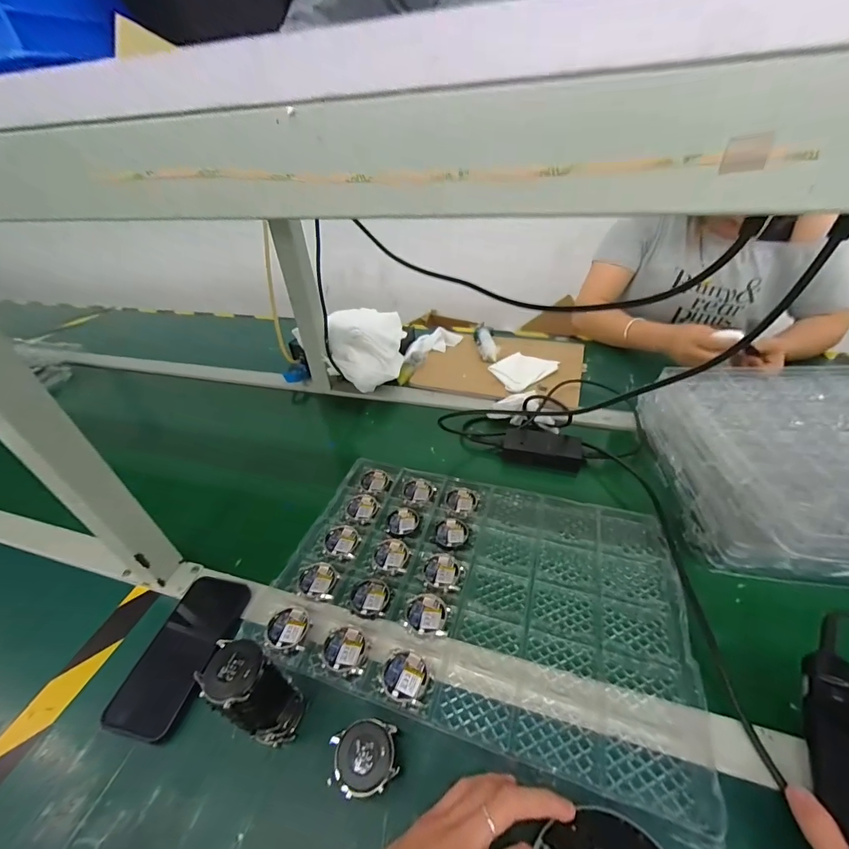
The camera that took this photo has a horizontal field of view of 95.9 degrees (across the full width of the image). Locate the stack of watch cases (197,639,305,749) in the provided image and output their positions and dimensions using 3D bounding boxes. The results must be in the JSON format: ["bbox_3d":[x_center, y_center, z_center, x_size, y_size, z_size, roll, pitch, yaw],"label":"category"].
[{"bbox_3d":[-0.146,0.232,0.331,0.061,0.093,0.048,19,44,27],"label":"stack of watch cases"}]

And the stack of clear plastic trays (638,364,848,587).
[{"bbox_3d":[0.563,0.044,0.485,0.456,0.092,0.308,-1,38,6],"label":"stack of clear plastic trays"}]

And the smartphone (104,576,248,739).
[{"bbox_3d":[-0.253,0.237,0.405,0.081,0.012,0.149,4,39,11],"label":"smartphone"}]

